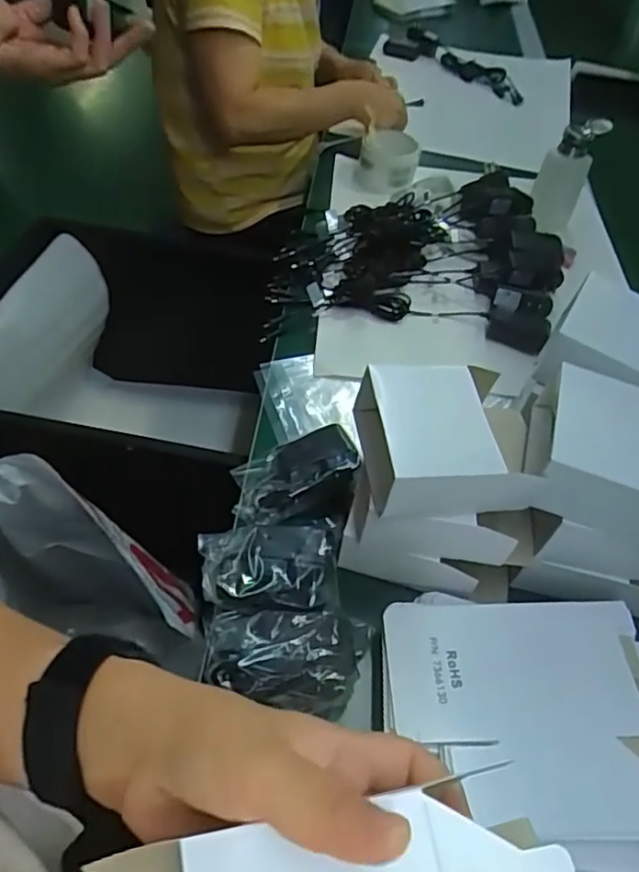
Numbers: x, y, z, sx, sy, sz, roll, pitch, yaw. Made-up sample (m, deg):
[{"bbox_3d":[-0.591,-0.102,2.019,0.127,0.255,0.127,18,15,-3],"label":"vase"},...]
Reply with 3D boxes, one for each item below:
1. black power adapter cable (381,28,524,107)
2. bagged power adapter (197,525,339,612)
[{"bbox_3d":[0.297,-0.796,1.306,0.334,0.041,0.103,34,56,20],"label":"black power adapter cable"},{"bbox_3d":[-0.043,0.109,0.513,0.117,0.033,0.082,0,52,-6],"label":"bagged power adapter"}]

